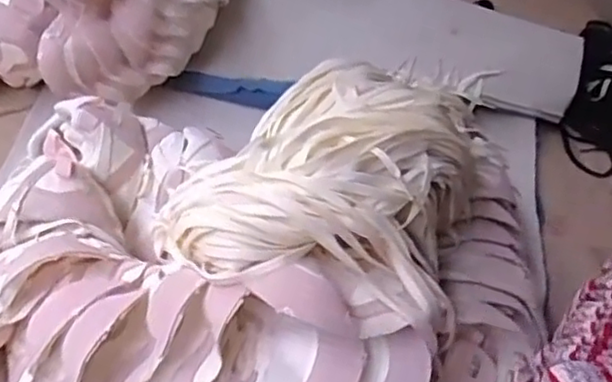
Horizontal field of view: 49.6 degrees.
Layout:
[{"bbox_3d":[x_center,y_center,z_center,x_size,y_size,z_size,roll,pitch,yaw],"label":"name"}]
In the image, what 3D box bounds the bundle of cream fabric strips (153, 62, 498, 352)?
[{"bbox_3d":[0.033,-0.046,0.615,0.241,0.143,0.349,11,55,7],"label":"bundle of cream fabric strips"}]

